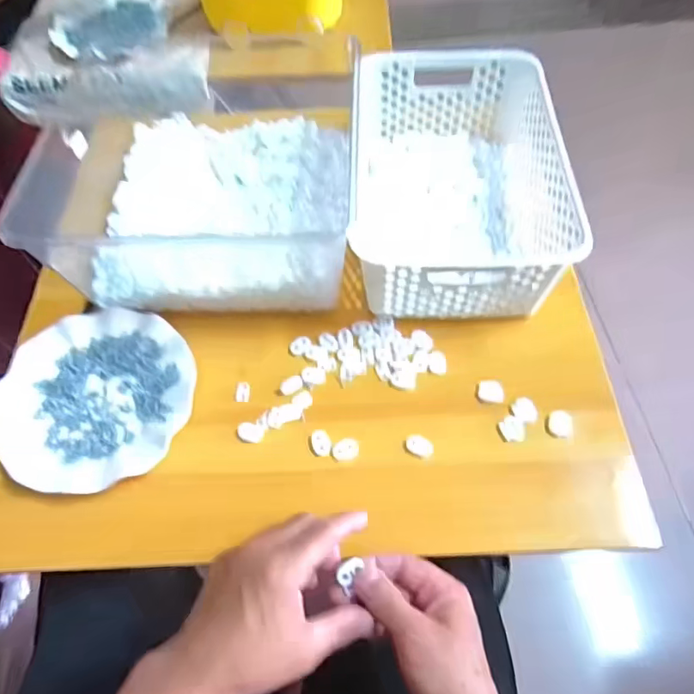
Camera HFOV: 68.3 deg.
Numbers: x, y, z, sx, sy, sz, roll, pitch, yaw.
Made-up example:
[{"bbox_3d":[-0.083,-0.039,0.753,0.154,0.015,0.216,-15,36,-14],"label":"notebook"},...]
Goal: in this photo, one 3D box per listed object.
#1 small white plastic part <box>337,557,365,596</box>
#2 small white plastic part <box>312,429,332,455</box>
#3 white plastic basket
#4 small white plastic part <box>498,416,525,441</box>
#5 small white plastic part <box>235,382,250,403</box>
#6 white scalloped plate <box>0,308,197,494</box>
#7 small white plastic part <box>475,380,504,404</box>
[{"bbox_3d":[0.001,0.167,0.377,0.016,0.004,0.025,24,63,15],"label":"small white plastic part"},{"bbox_3d":[-0.024,0.088,0.471,0.017,0.004,0.025,-10,60,-4],"label":"small white plastic part"},{"bbox_3d":[0.114,-0.180,0.559,0.195,0.113,0.305,0,59,2],"label":"white plastic basket"},{"bbox_3d":[0.152,0.075,0.472,0.020,0.006,0.024,-16,60,-8],"label":"small white plastic part"},{"bbox_3d":[-0.102,0.044,0.499,0.013,0.004,0.022,-3,59,0],"label":"small white plastic part"},{"bbox_3d":[-0.238,0.046,0.488,0.181,0.020,0.178,-1,59,1],"label":"white scalloped plate"},{"bbox_3d":[0.136,0.042,0.488,0.024,0.011,0.026,6,60,5],"label":"small white plastic part"}]

